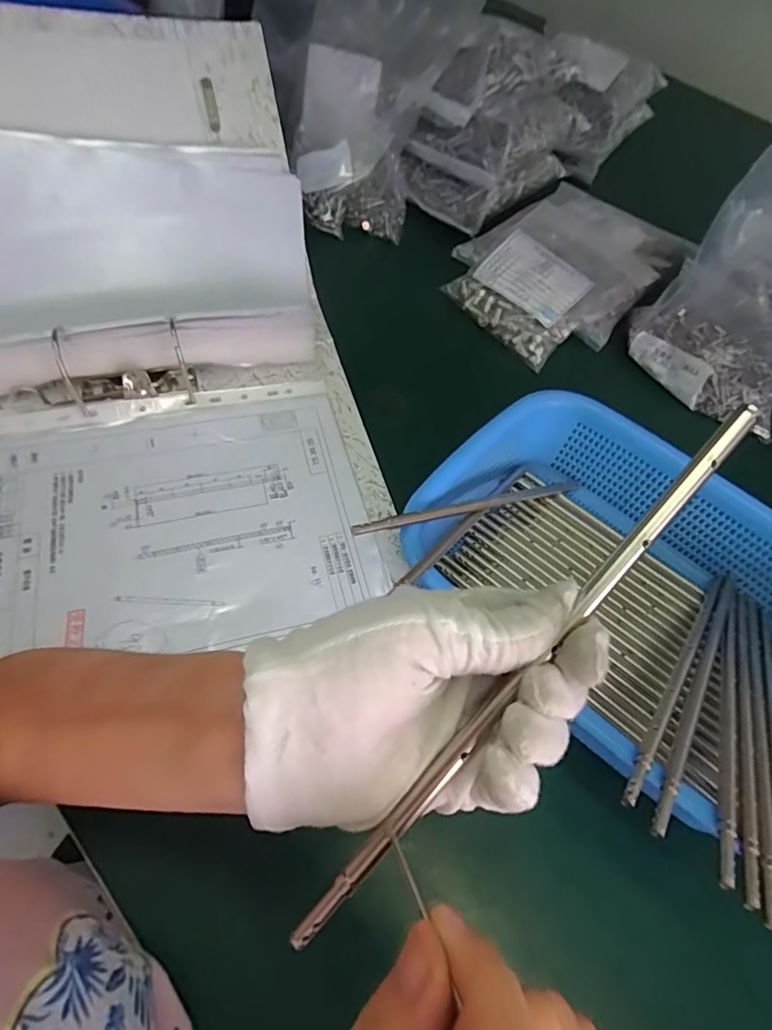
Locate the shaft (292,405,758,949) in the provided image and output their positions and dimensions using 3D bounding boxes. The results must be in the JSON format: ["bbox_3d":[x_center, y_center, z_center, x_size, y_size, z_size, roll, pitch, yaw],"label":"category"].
[{"bbox_3d":[0.045,0.053,0.175,0.007,0.004,0.226,41,90,18],"label":"shaft"}]

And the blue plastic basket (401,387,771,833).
[{"bbox_3d":[0.159,0.050,0.346,0.286,0.071,0.213,40,64,17],"label":"blue plastic basket"}]

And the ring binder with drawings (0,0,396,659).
[{"bbox_3d":[-0.207,-0.171,0.421,0.348,0.163,0.543,-8,61,-10],"label":"ring binder with drawings"}]

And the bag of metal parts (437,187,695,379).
[{"bbox_3d":[0.190,-0.267,0.564,0.233,0.049,0.177,-33,68,-22],"label":"bag of metal parts"}]

